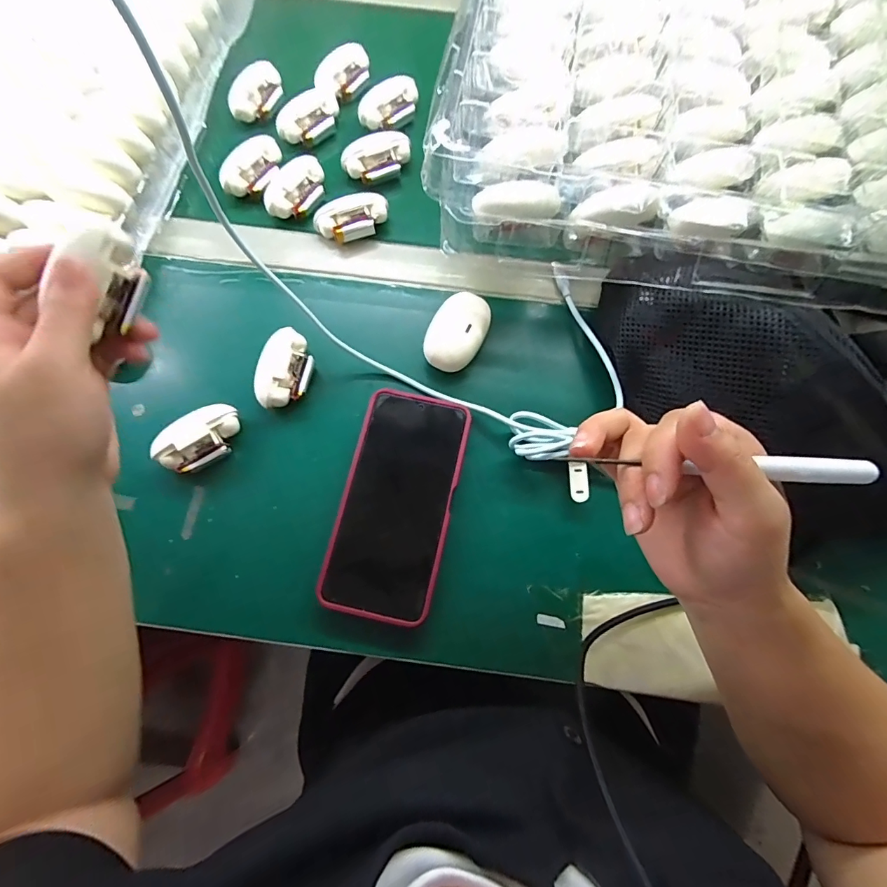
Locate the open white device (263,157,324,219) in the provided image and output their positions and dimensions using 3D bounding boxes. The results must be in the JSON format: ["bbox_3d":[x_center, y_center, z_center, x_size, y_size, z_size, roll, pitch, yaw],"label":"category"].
[{"bbox_3d":[-0.133,-0.234,0.409,0.034,0.021,0.064,29,75,7],"label":"open white device"}]

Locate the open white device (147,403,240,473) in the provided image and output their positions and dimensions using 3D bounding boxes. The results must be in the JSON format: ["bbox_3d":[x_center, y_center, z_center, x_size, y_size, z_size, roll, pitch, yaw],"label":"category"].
[{"bbox_3d":[-0.184,-0.003,0.343,0.063,0.028,0.036,-41,79,-12],"label":"open white device"}]

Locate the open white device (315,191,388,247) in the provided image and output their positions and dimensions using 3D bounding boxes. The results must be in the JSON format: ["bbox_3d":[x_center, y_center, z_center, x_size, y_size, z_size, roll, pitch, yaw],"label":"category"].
[{"bbox_3d":[-0.080,-0.200,0.405,0.065,0.029,0.031,-22,76,-8],"label":"open white device"}]

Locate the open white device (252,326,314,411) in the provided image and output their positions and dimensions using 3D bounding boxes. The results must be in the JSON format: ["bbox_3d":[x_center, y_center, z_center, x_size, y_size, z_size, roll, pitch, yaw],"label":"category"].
[{"bbox_3d":[-0.124,-0.058,0.359,0.036,0.028,0.064,13,74,2],"label":"open white device"}]

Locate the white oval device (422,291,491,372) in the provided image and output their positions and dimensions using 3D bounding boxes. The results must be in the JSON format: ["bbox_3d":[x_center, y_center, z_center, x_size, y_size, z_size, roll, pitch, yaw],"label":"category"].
[{"bbox_3d":[0.011,-0.090,0.367,0.043,0.025,0.064,27,75,6],"label":"white oval device"}]

